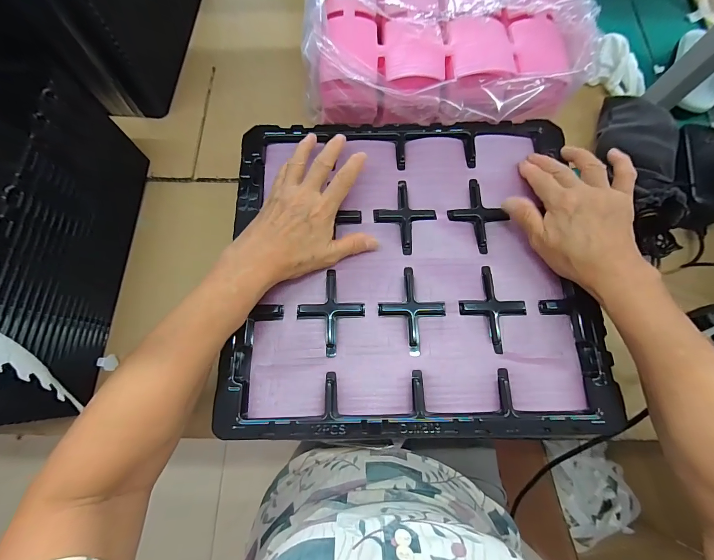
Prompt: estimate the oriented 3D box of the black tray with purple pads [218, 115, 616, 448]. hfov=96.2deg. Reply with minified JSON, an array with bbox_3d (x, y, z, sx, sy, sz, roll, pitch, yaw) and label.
[{"bbox_3d":[0.053,-0.018,0.335,0.357,0.042,0.330,-1,68,0],"label":"black tray with purple pads"}]

